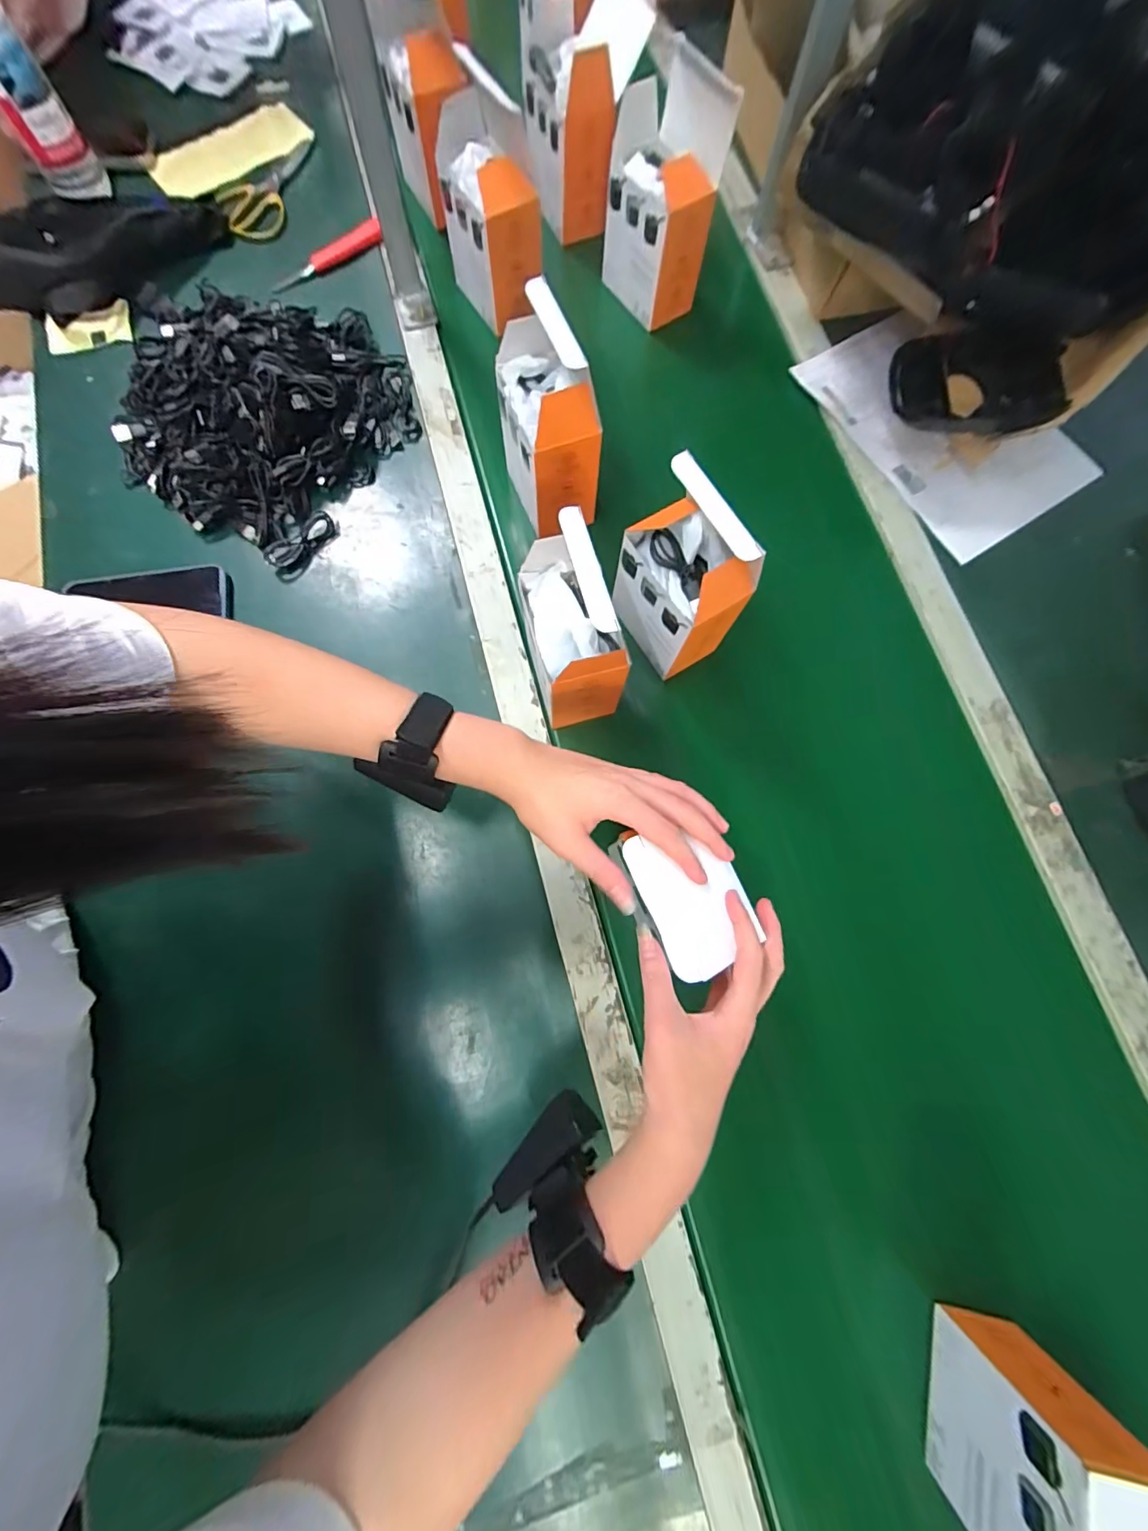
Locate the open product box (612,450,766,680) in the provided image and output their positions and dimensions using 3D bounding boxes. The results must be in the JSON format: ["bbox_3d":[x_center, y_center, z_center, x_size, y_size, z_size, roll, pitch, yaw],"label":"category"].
[{"bbox_3d":[0.087,-0.150,0.418,0.068,0.161,0.099,-32,80,-8],"label":"open product box"}]

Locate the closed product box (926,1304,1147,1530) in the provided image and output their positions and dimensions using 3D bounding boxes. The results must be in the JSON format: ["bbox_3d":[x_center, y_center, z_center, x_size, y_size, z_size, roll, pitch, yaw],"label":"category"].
[{"bbox_3d":[0.289,0.441,0.316,0.072,0.121,0.109,15,77,2],"label":"closed product box"}]

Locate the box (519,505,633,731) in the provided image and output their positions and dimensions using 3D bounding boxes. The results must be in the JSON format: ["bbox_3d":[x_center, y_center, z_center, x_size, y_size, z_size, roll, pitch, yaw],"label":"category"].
[{"bbox_3d":[-0.001,-0.104,0.411,0.064,0.152,0.115,-14,78,-5],"label":"box"}]

